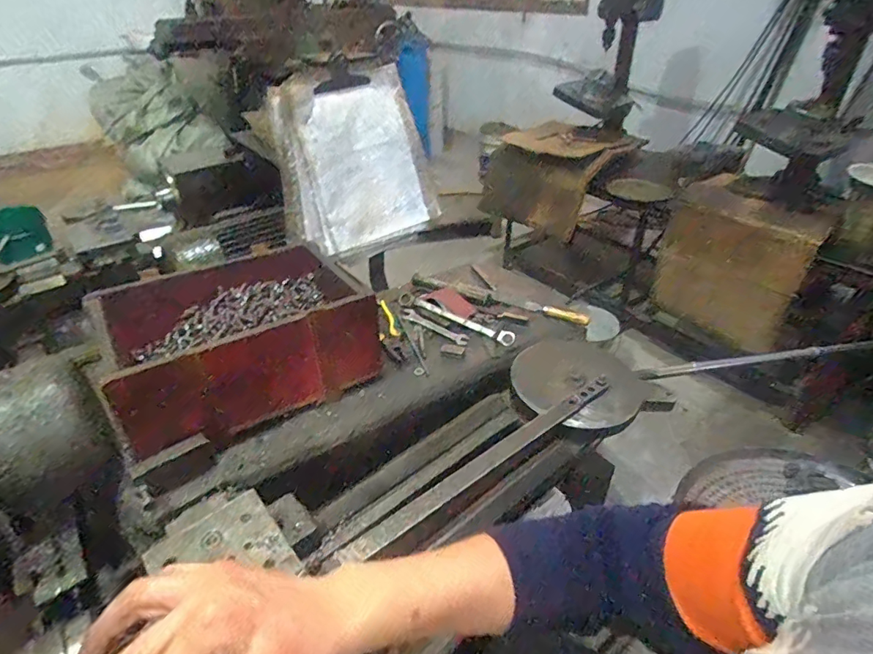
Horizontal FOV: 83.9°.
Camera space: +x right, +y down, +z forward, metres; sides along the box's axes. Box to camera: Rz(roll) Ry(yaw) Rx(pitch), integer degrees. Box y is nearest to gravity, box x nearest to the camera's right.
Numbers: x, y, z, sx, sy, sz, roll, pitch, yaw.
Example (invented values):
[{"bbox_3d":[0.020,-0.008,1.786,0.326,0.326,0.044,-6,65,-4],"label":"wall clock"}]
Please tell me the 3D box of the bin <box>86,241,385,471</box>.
[{"bbox_3d":[-0.309,0.009,0.764,0.366,0.123,0.290,-21,41,-25],"label":"bin"}]

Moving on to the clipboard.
[{"bbox_3d":[-0.149,-0.308,0.924,0.302,0.322,0.054,-24,26,-20],"label":"clipboard"}]

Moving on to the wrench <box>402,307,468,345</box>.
[{"bbox_3d":[-0.006,-0.003,0.898,0.149,0.014,0.028,23,43,29],"label":"wrench"}]

